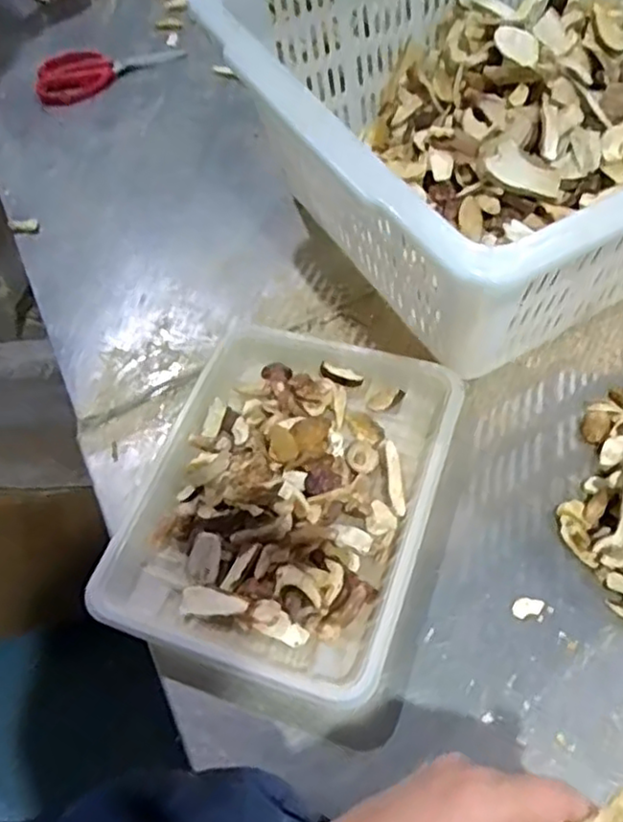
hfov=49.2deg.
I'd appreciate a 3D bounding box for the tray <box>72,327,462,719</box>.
[{"bbox_3d":[-0.018,0.051,0.490,0.209,0.049,0.265,16,60,14],"label":"tray"}]

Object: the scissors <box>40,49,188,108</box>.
[{"bbox_3d":[-0.237,-0.403,0.797,0.169,0.025,0.052,-12,57,-3],"label":"scissors"}]

